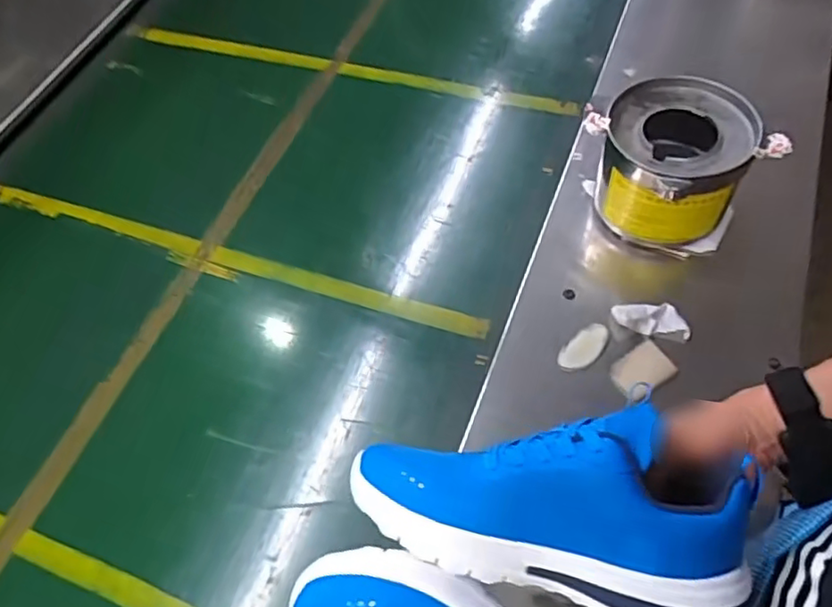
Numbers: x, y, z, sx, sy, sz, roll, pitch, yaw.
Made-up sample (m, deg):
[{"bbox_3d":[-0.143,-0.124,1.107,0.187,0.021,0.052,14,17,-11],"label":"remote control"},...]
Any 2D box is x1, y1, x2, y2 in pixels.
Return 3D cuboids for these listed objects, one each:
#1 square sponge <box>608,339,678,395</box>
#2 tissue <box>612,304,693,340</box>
[{"bbox_3d":[0.217,0.065,0.593,0.058,0.015,0.040,-32,61,-12],"label":"square sponge"},{"bbox_3d":[0.235,0.016,0.619,0.072,0.022,0.033,8,61,12],"label":"tissue"}]

